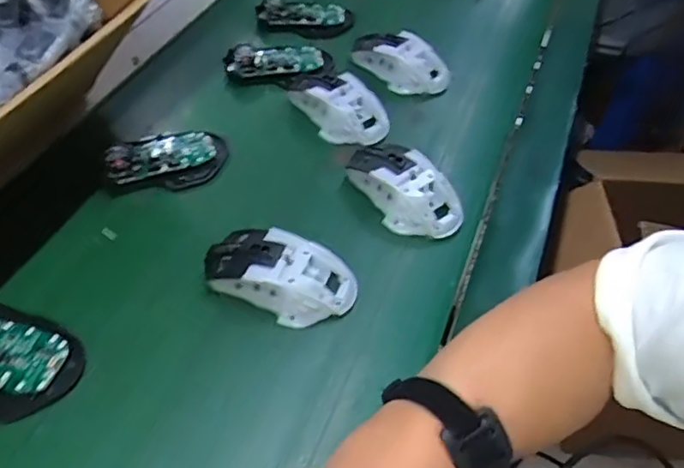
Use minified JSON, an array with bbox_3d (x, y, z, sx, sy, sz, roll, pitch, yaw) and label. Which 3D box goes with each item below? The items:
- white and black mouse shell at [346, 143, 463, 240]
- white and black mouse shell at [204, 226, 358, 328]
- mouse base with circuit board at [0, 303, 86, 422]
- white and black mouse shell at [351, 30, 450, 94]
[{"bbox_3d":[0.054,-0.043,0.513,0.061,0.045,0.113,-27,56,-24],"label":"white and black mouse shell"},{"bbox_3d":[-0.047,0.030,0.446,0.113,0.038,0.058,14,50,8],"label":"white and black mouse shell"},{"bbox_3d":[-0.229,0.081,0.393,0.096,0.030,0.071,17,51,11],"label":"mouse base with circuit board"},{"bbox_3d":[0.063,-0.193,0.643,0.111,0.035,0.064,28,53,19],"label":"white and black mouse shell"}]

